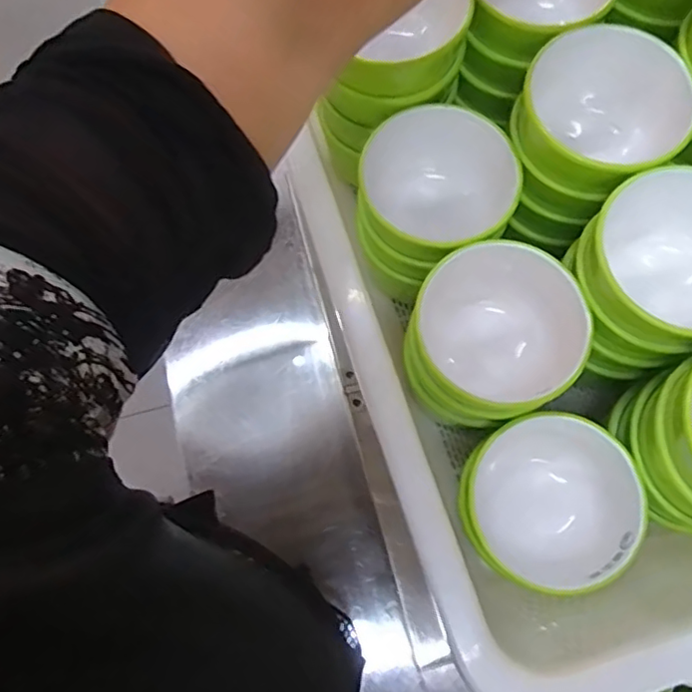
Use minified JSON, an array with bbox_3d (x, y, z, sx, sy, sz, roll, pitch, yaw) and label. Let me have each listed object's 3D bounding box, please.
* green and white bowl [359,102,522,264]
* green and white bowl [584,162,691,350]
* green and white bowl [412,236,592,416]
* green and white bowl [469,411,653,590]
[{"bbox_3d":[0.067,-0.109,0.439,0.100,0.068,0.097,0,72,1],"label":"green and white bowl"},{"bbox_3d":[0.204,-0.050,0.384,0.103,0.068,0.105,0,72,1],"label":"green and white bowl"},{"bbox_3d":[0.102,-0.007,0.405,0.095,0.059,0.105,3,72,2],"label":"green and white bowl"},{"bbox_3d":[0.138,0.105,0.404,0.102,0.068,0.106,0,72,1],"label":"green and white bowl"}]

